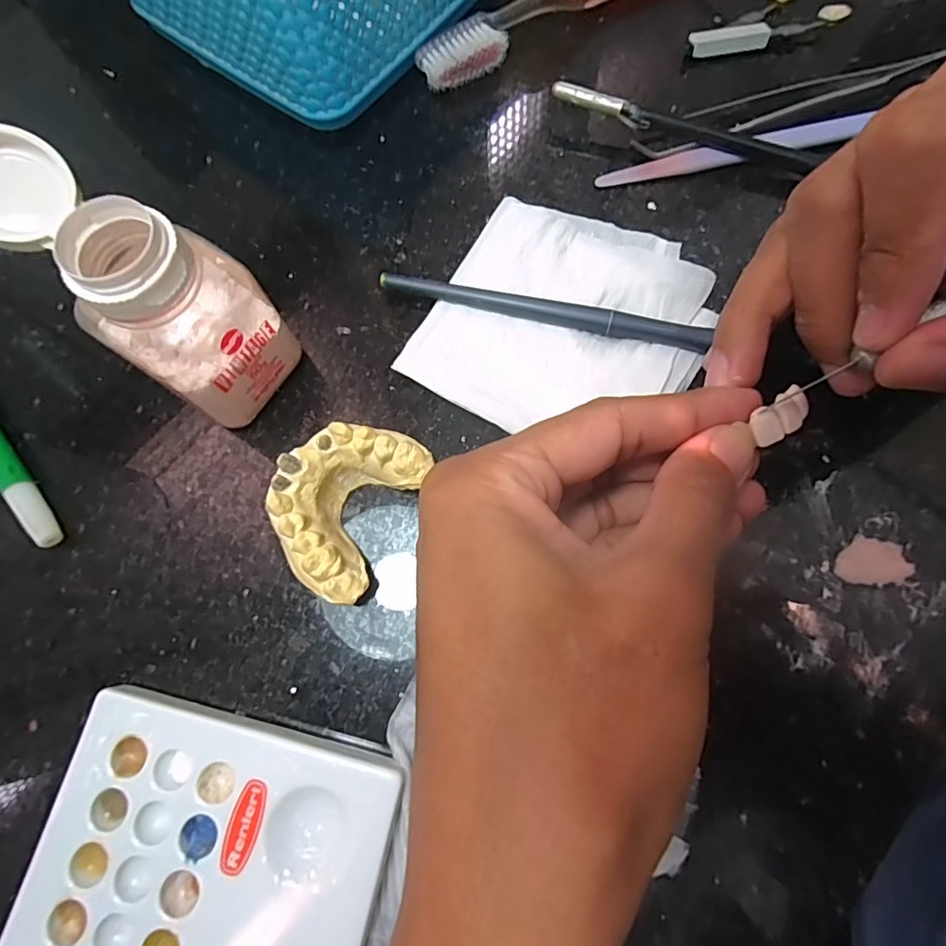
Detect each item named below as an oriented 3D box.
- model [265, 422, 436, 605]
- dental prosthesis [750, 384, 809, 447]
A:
[{"bbox_3d":[-0.041,0.009,0.164,0.036,0.026,0.054,26,75,9],"label":"model"},{"bbox_3d":[0.083,-0.016,0.138,0.018,0.005,0.010,-33,75,-8],"label":"dental prosthesis"}]

